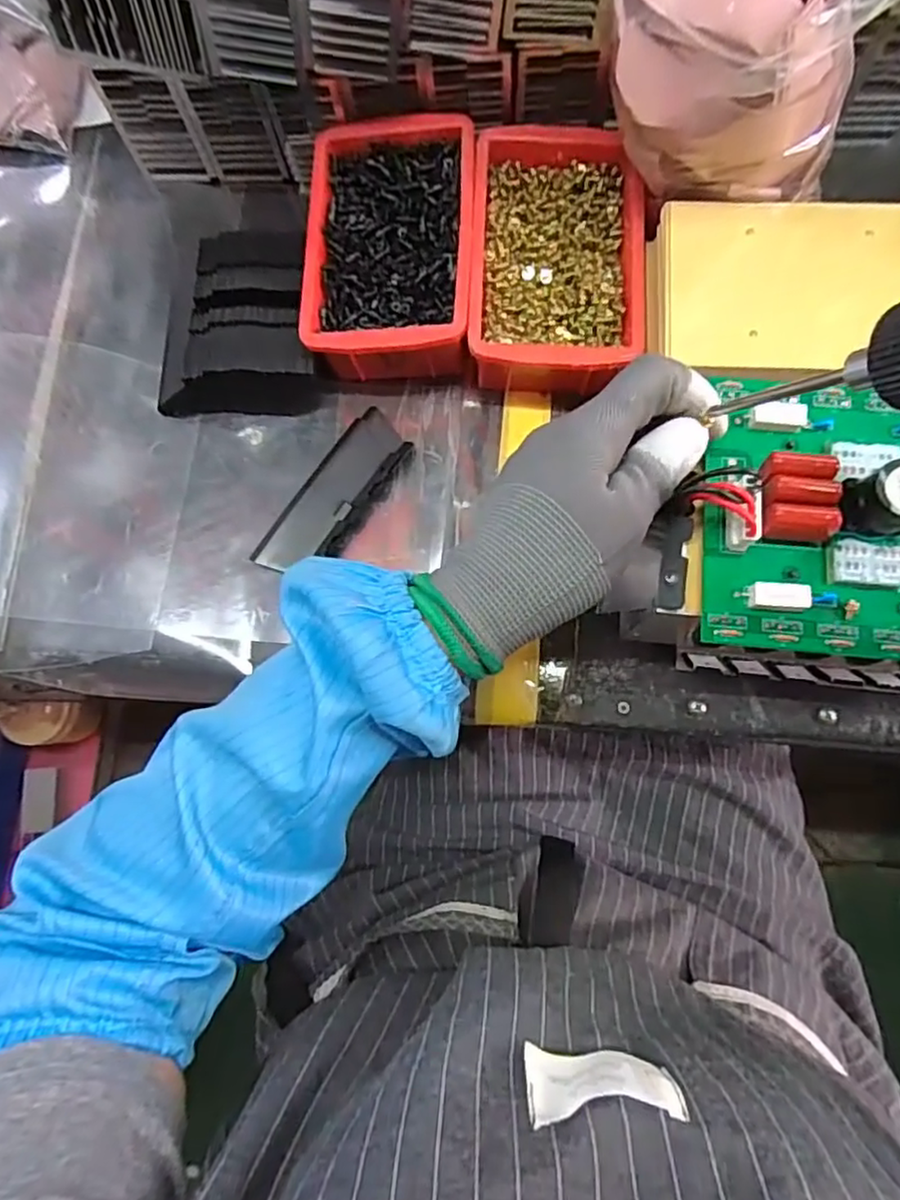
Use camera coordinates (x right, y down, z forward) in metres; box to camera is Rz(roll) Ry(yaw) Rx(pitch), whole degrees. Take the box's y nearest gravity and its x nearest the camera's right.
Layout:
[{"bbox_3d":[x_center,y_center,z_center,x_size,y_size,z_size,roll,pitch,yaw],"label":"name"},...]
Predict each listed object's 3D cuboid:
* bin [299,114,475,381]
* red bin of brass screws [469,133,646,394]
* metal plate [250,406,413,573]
[{"bbox_3d":[-0.035,-0.214,0.392,0.096,0.060,0.147,2,81,2],"label":"bin"},{"bbox_3d":[0.063,-0.198,0.385,0.097,0.054,0.161,2,81,2],"label":"red bin of brass screws"},{"bbox_3d":[-0.073,-0.065,0.391,0.041,0.010,0.117,37,84,7],"label":"metal plate"}]

